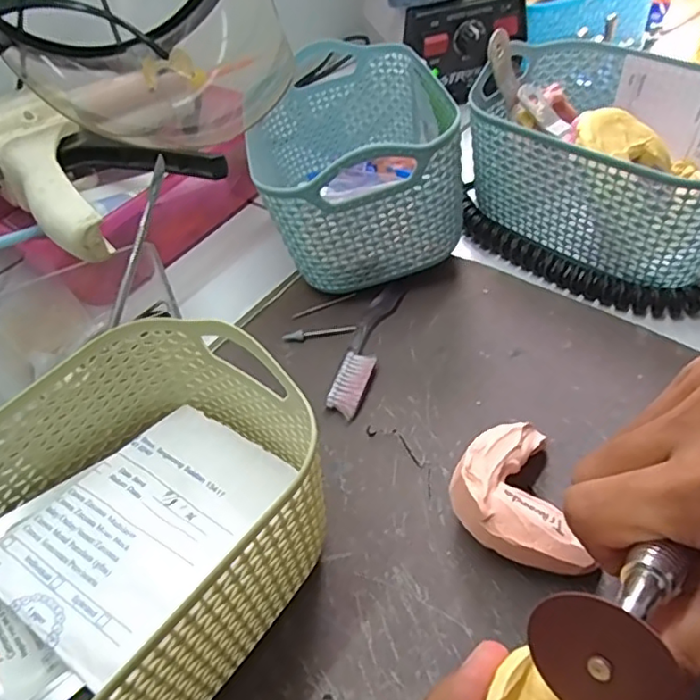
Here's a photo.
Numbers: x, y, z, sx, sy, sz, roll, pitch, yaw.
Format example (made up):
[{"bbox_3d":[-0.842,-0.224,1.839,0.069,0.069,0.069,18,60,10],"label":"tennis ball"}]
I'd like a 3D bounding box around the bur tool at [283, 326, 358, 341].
[{"bbox_3d":[-0.018,-0.010,0.342,0.043,0.004,0.007,-8,48,1],"label":"bur tool"}]

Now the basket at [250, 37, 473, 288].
[{"bbox_3d":[0.001,-0.122,0.377,0.114,0.095,0.171,-7,48,1],"label":"basket"}]

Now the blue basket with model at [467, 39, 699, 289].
[{"bbox_3d":[0.159,-0.115,0.359,0.118,0.080,0.165,-37,54,-23],"label":"blue basket with model"}]

